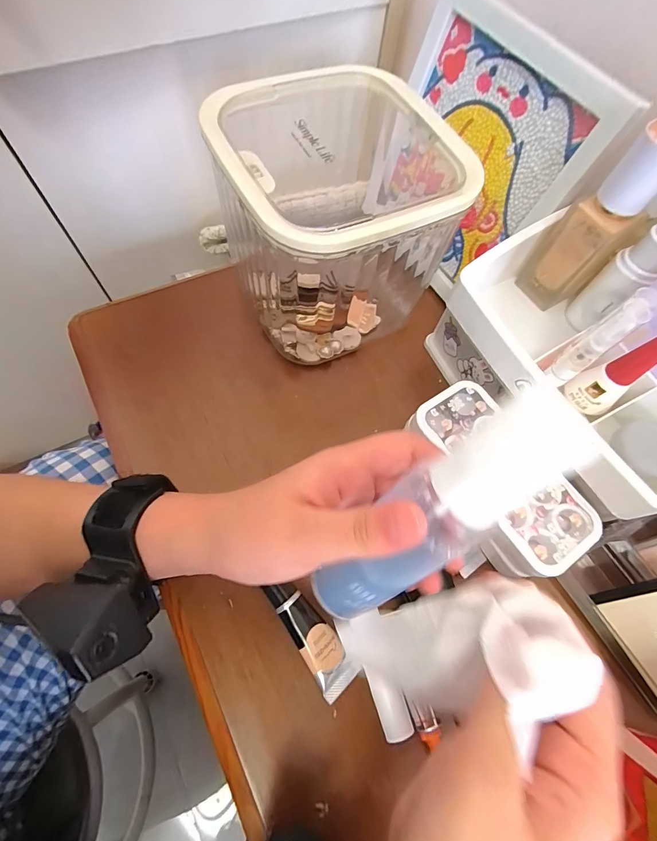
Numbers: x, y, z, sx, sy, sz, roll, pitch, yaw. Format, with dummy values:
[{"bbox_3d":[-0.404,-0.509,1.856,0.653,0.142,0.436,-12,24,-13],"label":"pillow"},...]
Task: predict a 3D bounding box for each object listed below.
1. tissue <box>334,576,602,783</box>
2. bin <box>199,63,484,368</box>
[{"bbox_3d":[0.057,0.105,0.164,0.102,0.025,0.053,-18,67,24],"label":"tissue"},{"bbox_3d":[0.000,-0.156,0.279,0.151,0.147,0.166,-23,70,-14],"label":"bin"}]

